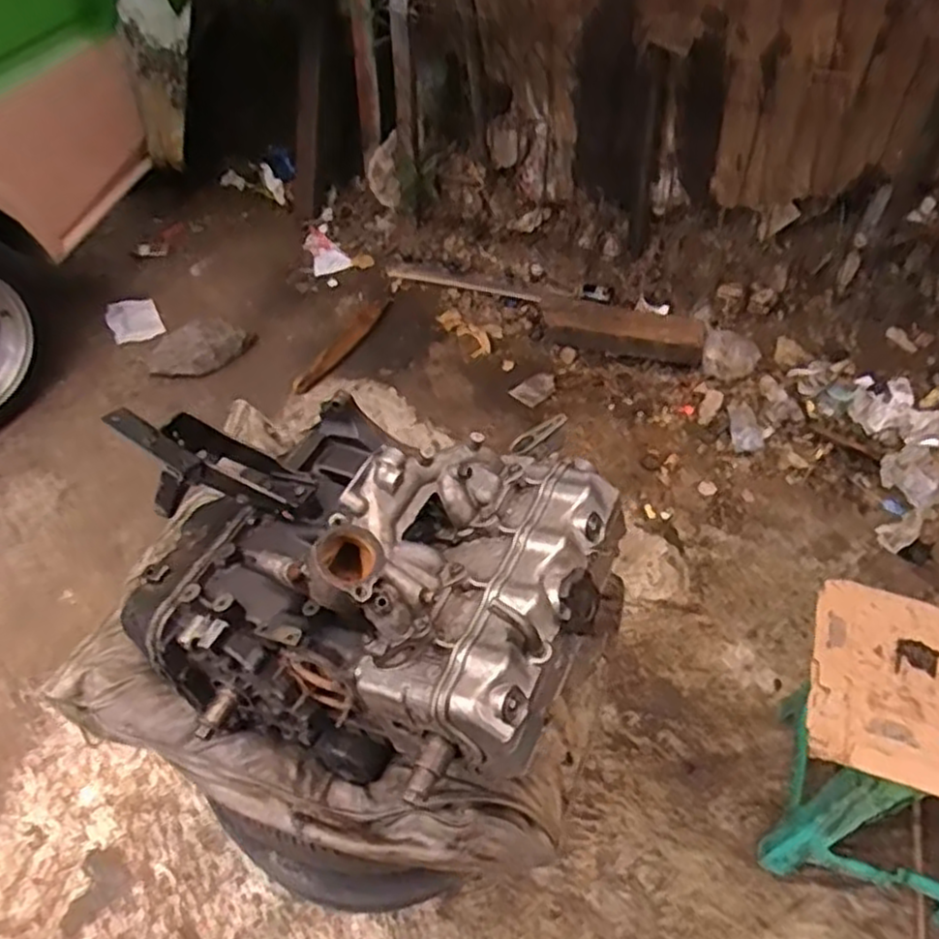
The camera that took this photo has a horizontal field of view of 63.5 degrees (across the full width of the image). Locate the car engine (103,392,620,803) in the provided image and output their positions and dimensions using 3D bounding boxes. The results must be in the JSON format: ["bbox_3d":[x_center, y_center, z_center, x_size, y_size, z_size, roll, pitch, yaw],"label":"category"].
[{"bbox_3d":[-0.128,0.119,0.858,0.527,0.303,0.385,14,48,10],"label":"car engine"}]

